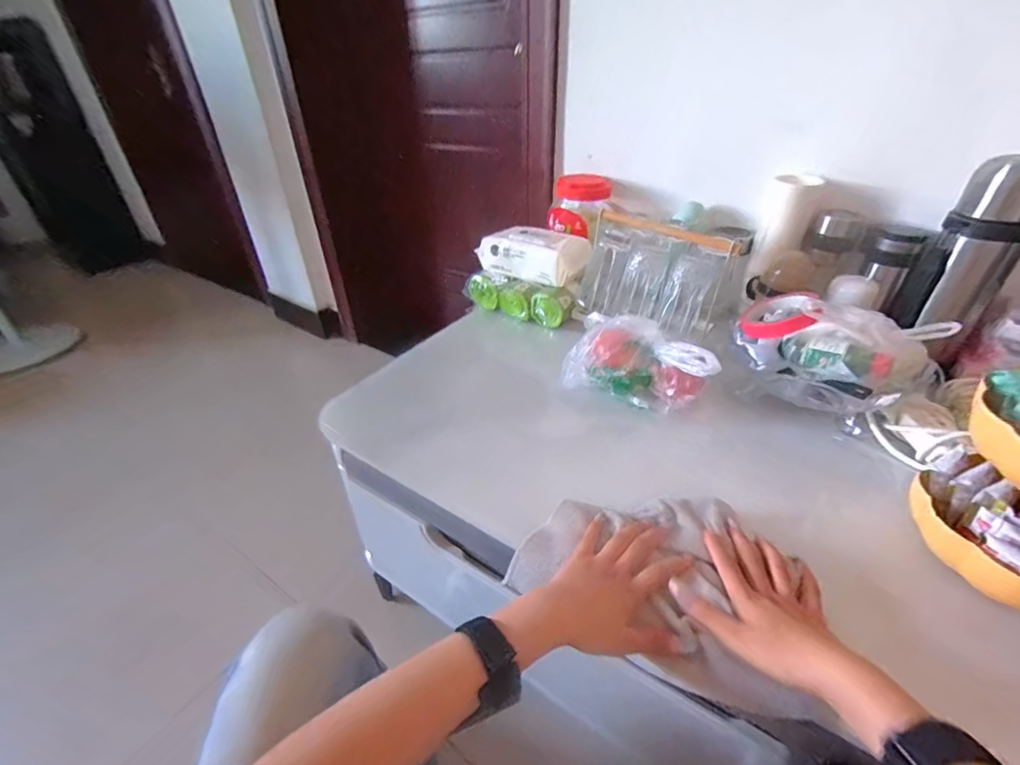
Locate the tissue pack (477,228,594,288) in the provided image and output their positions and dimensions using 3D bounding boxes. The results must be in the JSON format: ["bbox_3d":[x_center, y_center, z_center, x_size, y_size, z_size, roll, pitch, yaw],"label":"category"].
[{"bbox_3d":[0.047,-0.256,0.882,0.204,0.070,0.102,21,41,28],"label":"tissue pack"}]

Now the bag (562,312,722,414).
[{"bbox_3d":[0.190,-0.030,0.656,0.212,0.118,0.076,24,42,32],"label":"bag"}]

